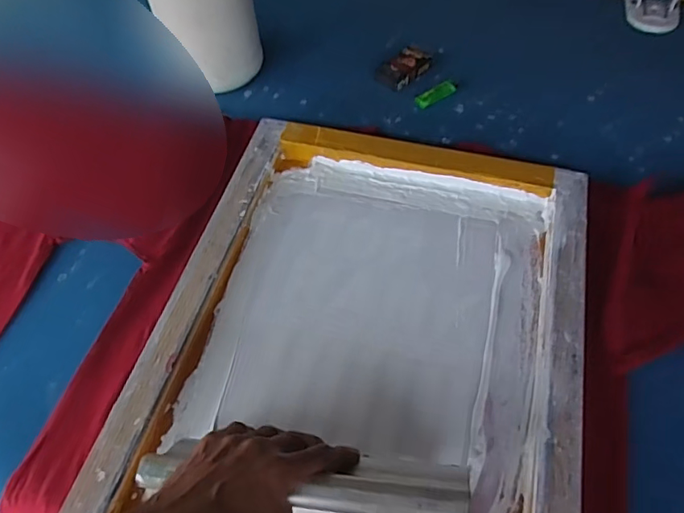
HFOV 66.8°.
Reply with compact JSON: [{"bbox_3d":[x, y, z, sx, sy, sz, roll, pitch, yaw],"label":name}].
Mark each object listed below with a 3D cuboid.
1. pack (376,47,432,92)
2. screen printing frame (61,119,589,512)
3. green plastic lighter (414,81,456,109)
[{"bbox_3d":[0.101,-0.310,0.850,0.053,0.019,0.092,34,64,22],"label":"pack"},{"bbox_3d":[0.024,0.100,0.581,0.452,0.044,0.593,12,58,10],"label":"screen printing frame"},{"bbox_3d":[0.148,-0.256,0.817,0.070,0.007,0.026,-31,61,-17],"label":"green plastic lighter"}]

